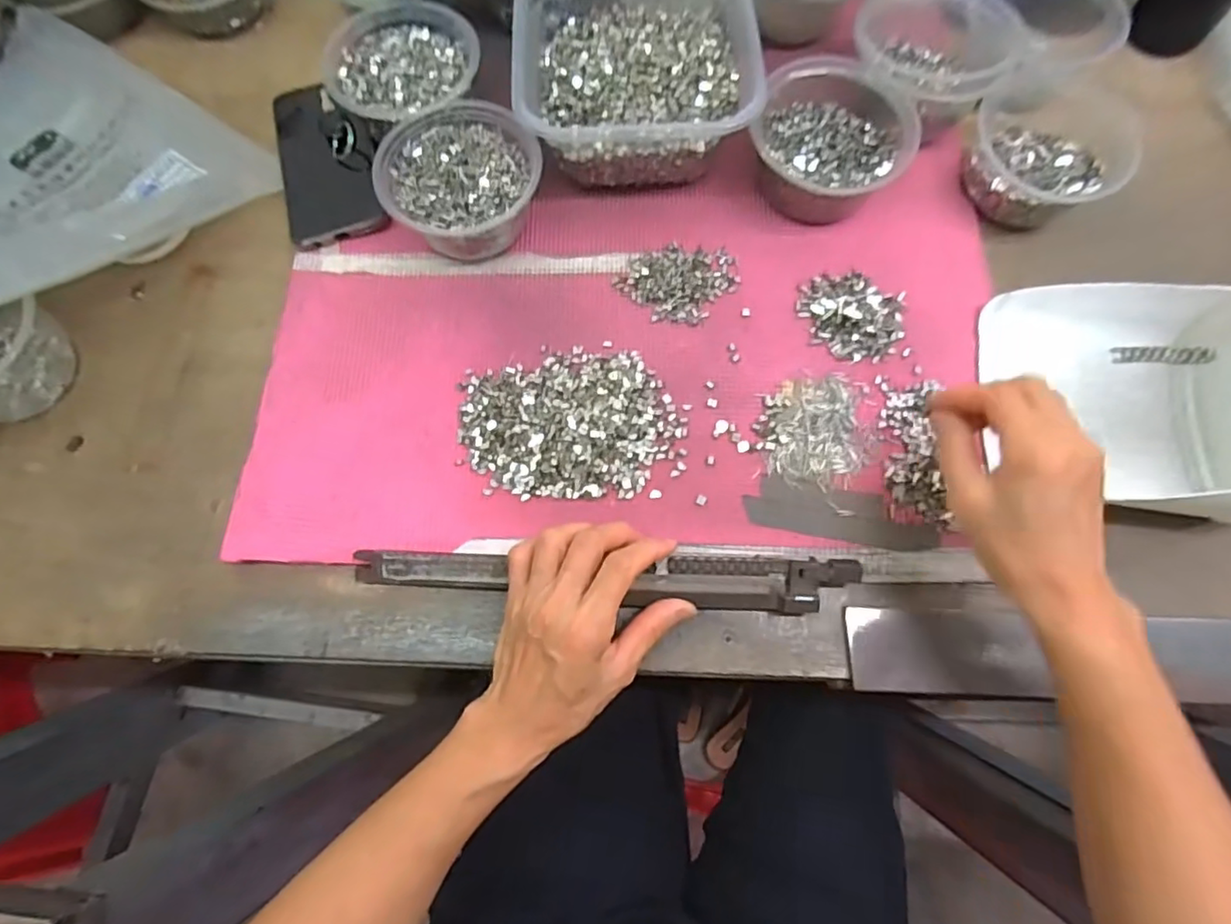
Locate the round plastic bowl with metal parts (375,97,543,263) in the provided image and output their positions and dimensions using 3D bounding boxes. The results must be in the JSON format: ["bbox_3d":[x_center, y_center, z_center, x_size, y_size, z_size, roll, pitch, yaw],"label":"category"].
[{"bbox_3d":[-0.113,-0.207,0.462,0.108,0.058,0.114,0,72,1],"label":"round plastic bowl with metal parts"}]

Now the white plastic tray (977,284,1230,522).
[{"bbox_3d":[0.345,-0.047,0.388,0.180,0.081,0.155,6,72,3],"label":"white plastic tray"}]

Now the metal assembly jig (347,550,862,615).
[{"bbox_3d":[-0.008,0.071,0.387,0.311,0.015,0.033,2,72,3],"label":"metal assembly jig"}]

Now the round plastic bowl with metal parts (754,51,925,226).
[{"bbox_3d":[0.158,-0.238,0.461,0.109,0.062,0.113,0,72,1],"label":"round plastic bowl with metal parts"}]

